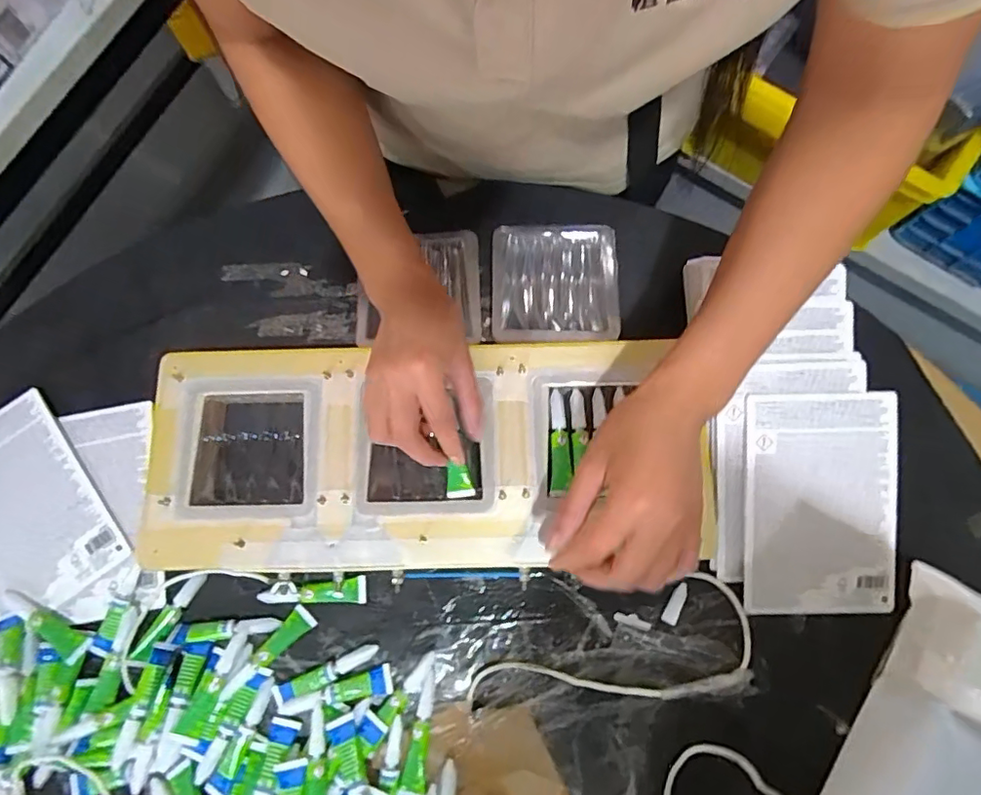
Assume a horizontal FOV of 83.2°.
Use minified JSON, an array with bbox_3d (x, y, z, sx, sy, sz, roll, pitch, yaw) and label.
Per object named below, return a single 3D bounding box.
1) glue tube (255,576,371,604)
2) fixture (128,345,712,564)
[{"bbox_3d":[-0.140,0.151,0.430,0.083,0.020,0.020,-1,76,0],"label":"glue tube"},{"bbox_3d":[-0.054,0.040,0.429,0.415,0.022,0.176,-5,76,0],"label":"fixture"}]

